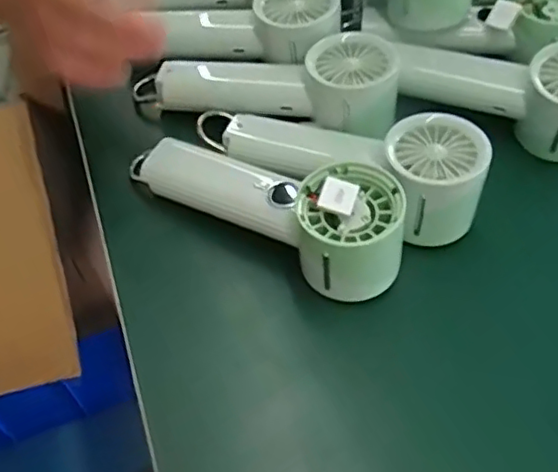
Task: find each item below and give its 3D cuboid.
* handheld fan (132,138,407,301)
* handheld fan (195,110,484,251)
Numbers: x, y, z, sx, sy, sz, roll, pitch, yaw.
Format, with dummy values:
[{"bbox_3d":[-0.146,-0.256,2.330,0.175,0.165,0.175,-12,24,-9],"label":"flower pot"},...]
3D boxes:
[{"bbox_3d":[-0.008,-0.031,0.380,0.191,0.053,0.068,31,62,17],"label":"handheld fan"},{"bbox_3d":[0.037,-0.059,0.400,0.197,0.056,0.067,22,59,12],"label":"handheld fan"}]

